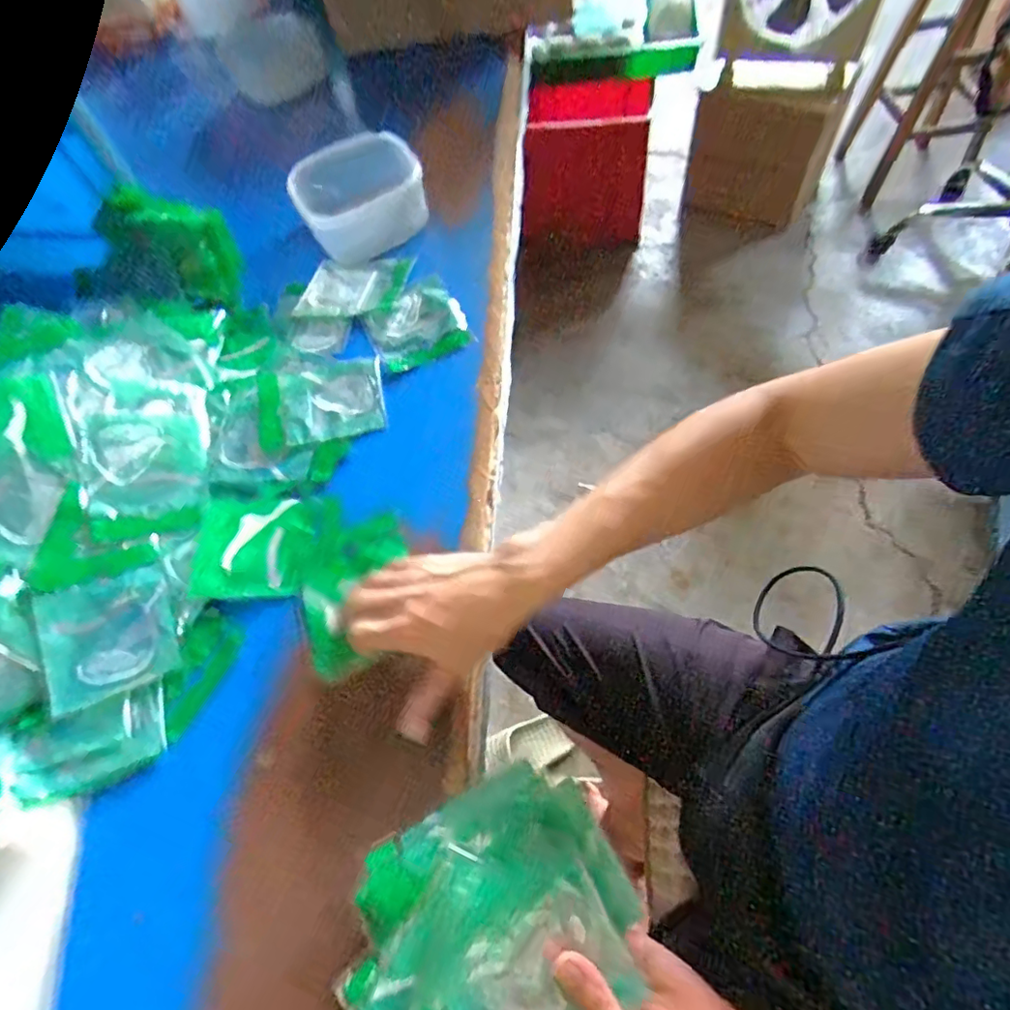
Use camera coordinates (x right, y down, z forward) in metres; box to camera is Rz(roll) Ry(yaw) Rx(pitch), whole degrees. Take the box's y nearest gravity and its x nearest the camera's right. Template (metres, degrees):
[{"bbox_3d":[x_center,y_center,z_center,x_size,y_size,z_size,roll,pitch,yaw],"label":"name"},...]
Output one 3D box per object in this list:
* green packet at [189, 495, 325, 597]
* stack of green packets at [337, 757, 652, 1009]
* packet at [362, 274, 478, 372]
[{"bbox_3d":[-0.235,0.036,0.513,0.107,0.007,0.100,-4,62,6],"label":"green packet"},{"bbox_3d":[-0.009,0.260,0.322,0.166,0.071,0.190,12,61,9],"label":"stack of green packets"},{"bbox_3d":[-0.107,-0.217,0.642,0.107,0.016,0.122,-27,62,-7],"label":"packet"}]

